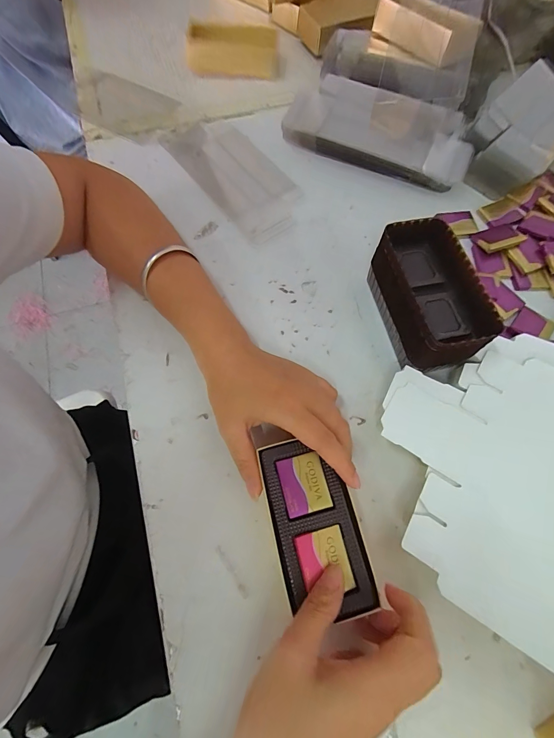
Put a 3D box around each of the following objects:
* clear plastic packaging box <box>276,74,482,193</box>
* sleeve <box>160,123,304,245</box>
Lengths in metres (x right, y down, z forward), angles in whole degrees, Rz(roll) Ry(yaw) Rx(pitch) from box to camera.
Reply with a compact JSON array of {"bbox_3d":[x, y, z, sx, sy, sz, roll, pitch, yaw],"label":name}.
[{"bbox_3d":[0.110,-0.263,0.368,0.211,0.038,0.086,25,70,8],"label":"clear plastic packaging box"},{"bbox_3d":[-0.047,-0.226,0.379,0.090,0.009,0.198,-35,73,-14],"label":"sleeve"}]

